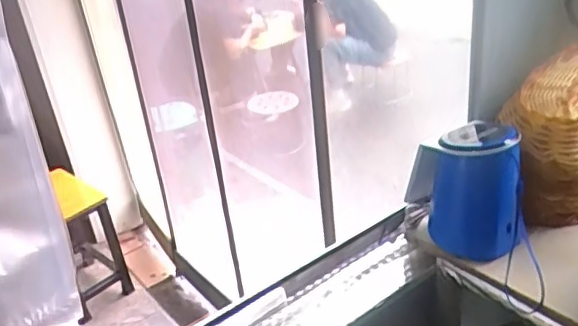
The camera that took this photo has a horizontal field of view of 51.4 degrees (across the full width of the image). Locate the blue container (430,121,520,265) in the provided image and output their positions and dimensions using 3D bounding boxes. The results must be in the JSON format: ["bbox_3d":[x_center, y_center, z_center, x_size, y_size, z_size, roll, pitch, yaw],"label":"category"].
[{"bbox_3d":[0.177,0.023,0.578,0.079,0.119,0.081,-1,30,12],"label":"blue container"}]

